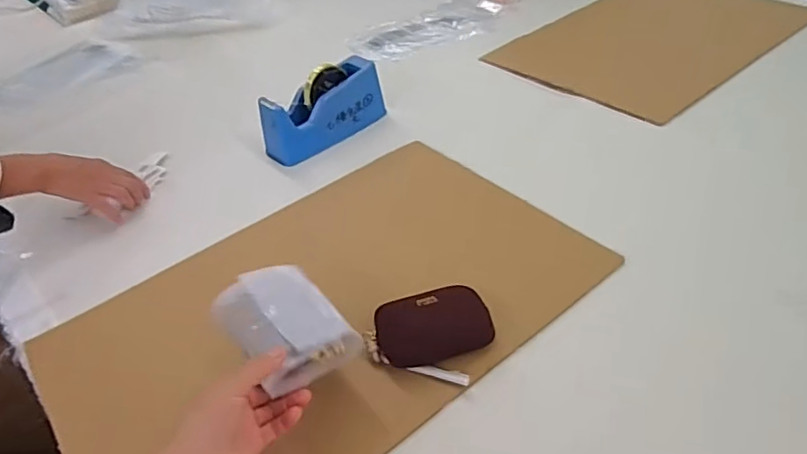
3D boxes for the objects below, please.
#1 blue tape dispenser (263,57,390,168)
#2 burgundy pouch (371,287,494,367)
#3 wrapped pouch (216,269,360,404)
[{"bbox_3d":[-0.124,-0.186,0.905,0.071,0.088,0.201,29,52,33],"label":"blue tape dispenser"},{"bbox_3d":[0.030,0.104,0.601,0.115,0.028,0.078,-15,42,-10],"label":"burgundy pouch"},{"bbox_3d":[-0.113,0.087,0.544,0.091,0.032,0.136,-29,46,-24],"label":"wrapped pouch"}]

